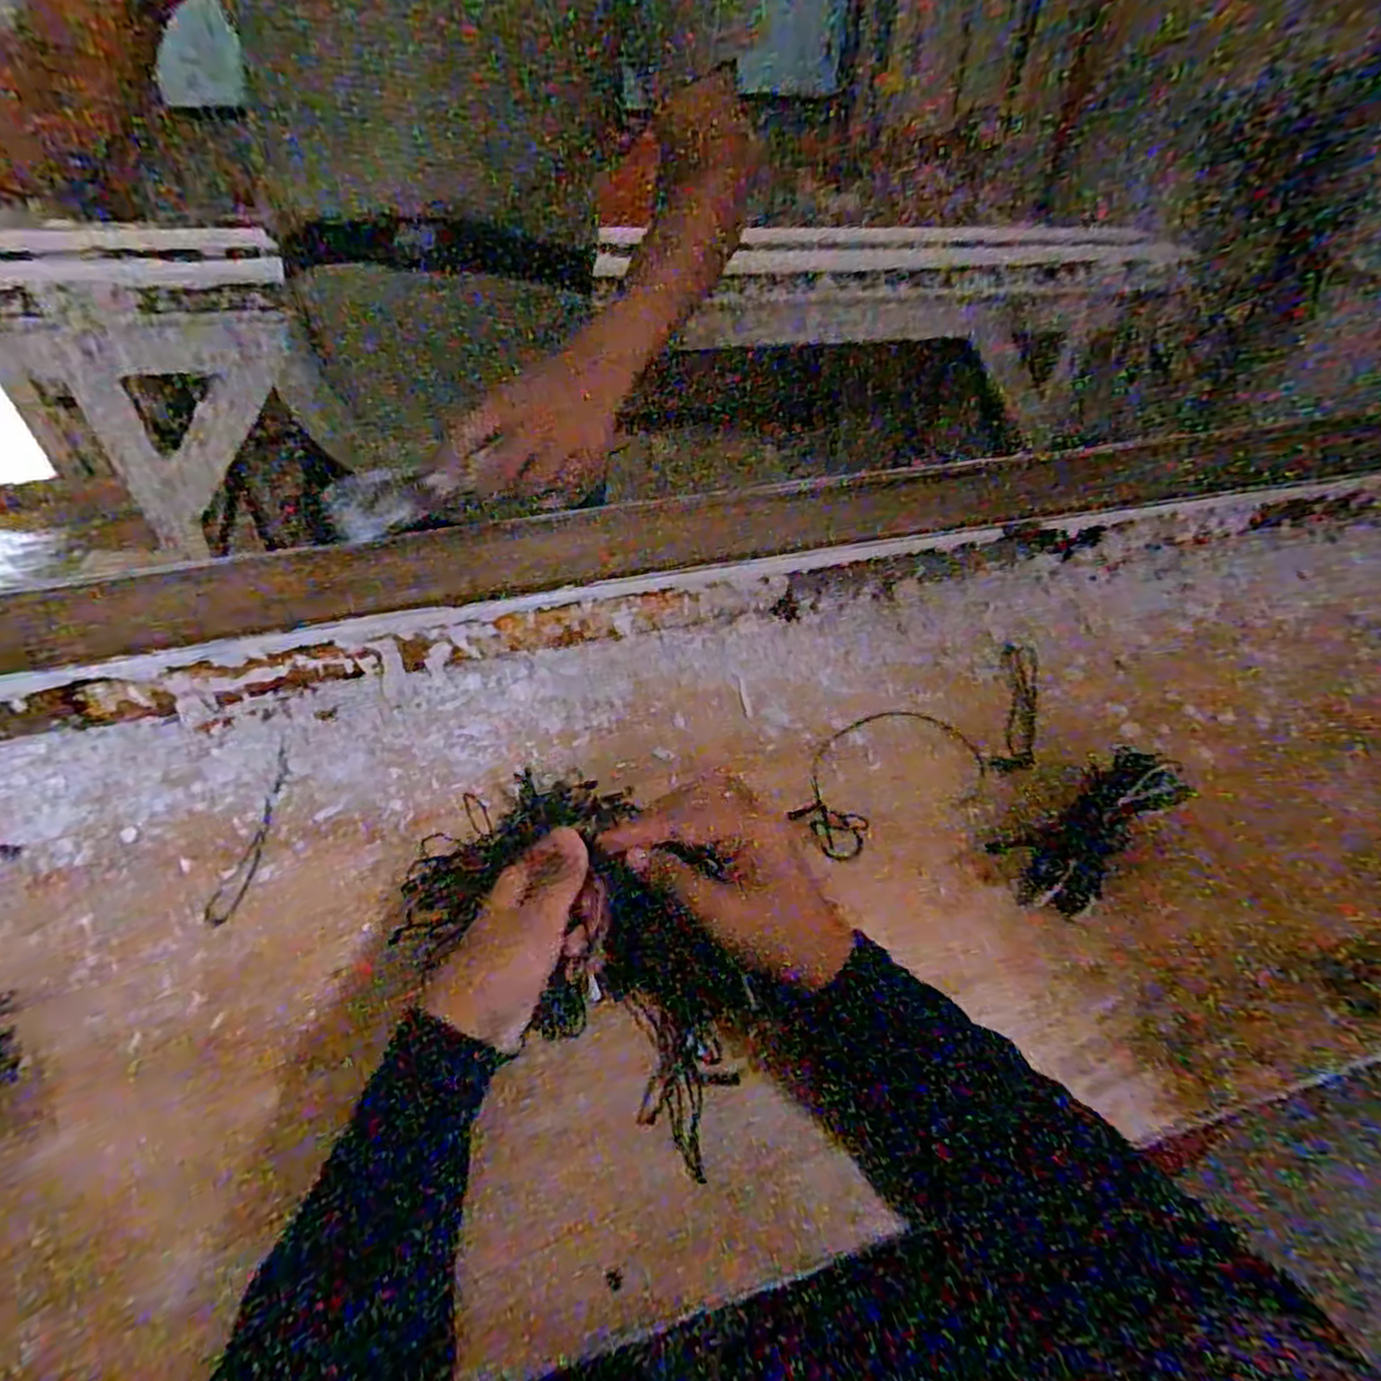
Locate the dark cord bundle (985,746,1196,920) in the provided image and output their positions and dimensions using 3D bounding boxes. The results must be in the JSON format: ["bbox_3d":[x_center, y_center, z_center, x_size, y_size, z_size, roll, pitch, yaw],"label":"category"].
[{"bbox_3d":[0.282,0.094,0.513,0.149,0.028,0.065,-40,60,-14],"label":"dark cord bundle"}]

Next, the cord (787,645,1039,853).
[{"bbox_3d":[0.201,0.041,0.591,0.305,0.012,0.107,-23,51,-23],"label":"cord"}]

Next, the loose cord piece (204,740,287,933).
[{"bbox_3d":[-0.296,0.091,0.504,0.021,0.004,0.148,0,46,-3],"label":"loose cord piece"}]

